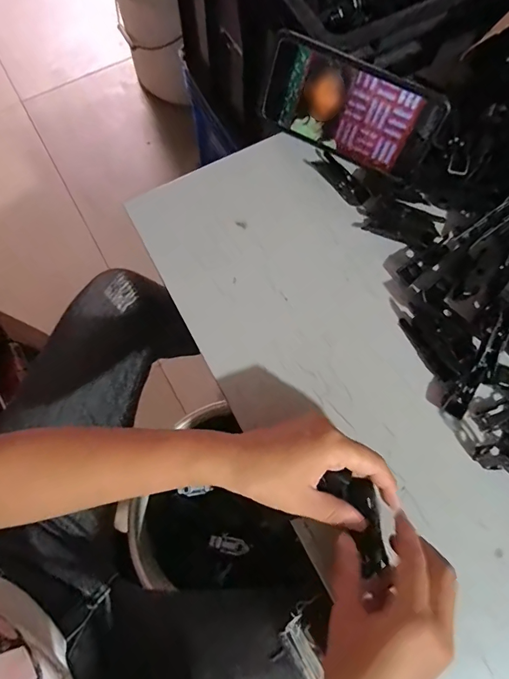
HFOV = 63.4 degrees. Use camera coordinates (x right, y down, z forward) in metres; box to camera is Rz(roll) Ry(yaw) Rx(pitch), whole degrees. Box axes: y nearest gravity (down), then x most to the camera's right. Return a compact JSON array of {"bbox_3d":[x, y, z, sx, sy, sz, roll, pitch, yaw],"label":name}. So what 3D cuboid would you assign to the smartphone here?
[{"bbox_3d":[0.088,-0.215,0.386,0.163,0.081,0.008,26,52,4],"label":"smartphone"}]

